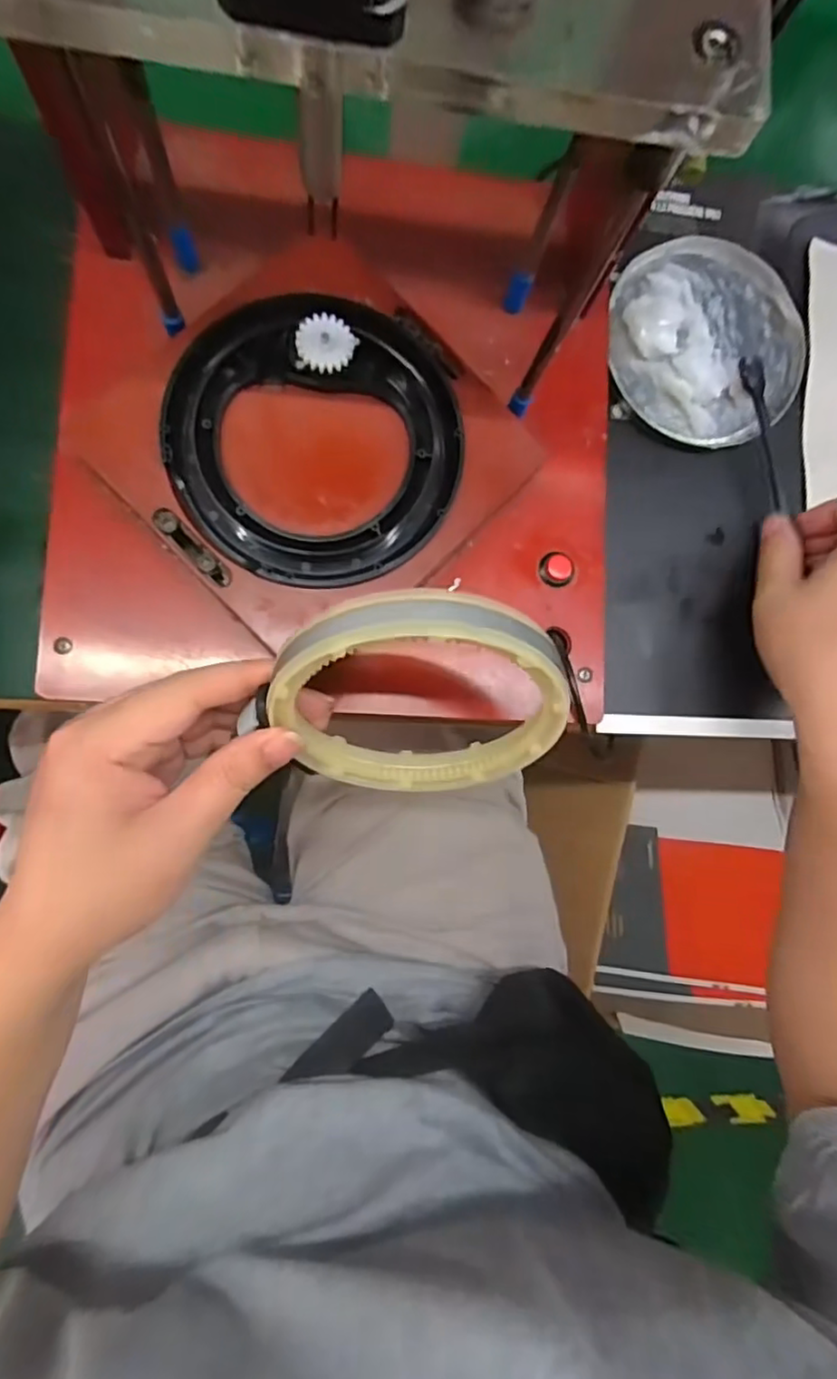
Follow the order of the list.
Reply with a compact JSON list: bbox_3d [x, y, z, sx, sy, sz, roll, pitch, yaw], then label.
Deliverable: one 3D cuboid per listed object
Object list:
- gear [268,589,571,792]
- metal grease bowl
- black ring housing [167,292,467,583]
[{"bbox_3d":[0.001,0.005,0.262,0.117,0.137,0.016,-6,56,9],"label":"gear"},{"bbox_3d":[0.182,-0.222,0.401,0.123,0.021,0.129,1,85,-8],"label":"metal grease bowl"},{"bbox_3d":[-0.046,-0.116,0.289,0.130,0.020,0.135,1,85,-8],"label":"black ring housing"}]

